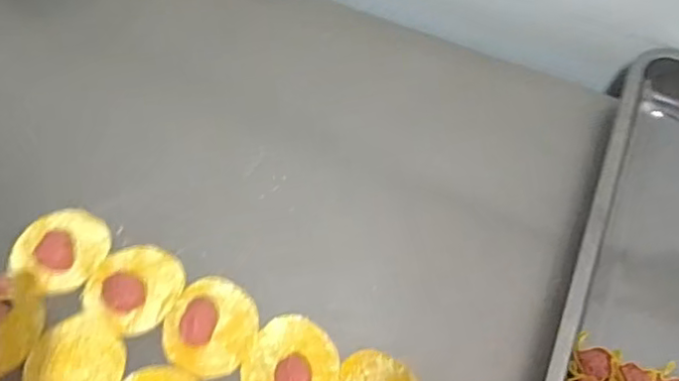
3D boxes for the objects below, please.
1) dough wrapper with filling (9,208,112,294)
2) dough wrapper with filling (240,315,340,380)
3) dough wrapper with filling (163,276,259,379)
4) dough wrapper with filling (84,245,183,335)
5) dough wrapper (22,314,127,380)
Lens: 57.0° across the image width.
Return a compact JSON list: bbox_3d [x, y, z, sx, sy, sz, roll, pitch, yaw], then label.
[{"bbox_3d":[-0.262,0.053,0.589,0.084,0.018,0.078,1,60,-1],"label":"dough wrapper with filling"},{"bbox_3d":[-0.041,0.149,0.531,0.077,0.022,0.083,1,60,-1],"label":"dough wrapper with filling"},{"bbox_3d":[-0.114,0.118,0.549,0.081,0.023,0.083,1,60,-1],"label":"dough wrapper with filling"},{"bbox_3d":[-0.185,0.085,0.569,0.079,0.016,0.077,1,60,-1],"label":"dough wrapper with filling"},{"bbox_3d":[-0.228,0.149,0.535,0.079,0.005,0.086,29,61,12],"label":"dough wrapper"}]

